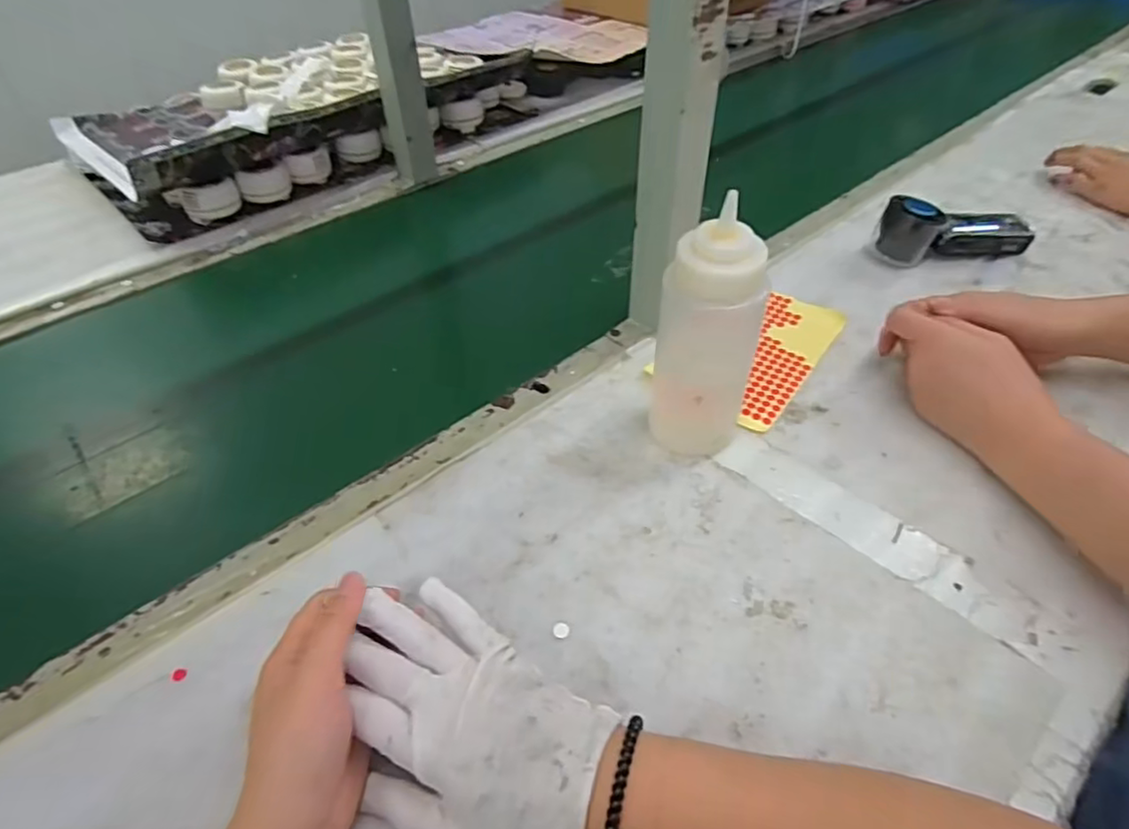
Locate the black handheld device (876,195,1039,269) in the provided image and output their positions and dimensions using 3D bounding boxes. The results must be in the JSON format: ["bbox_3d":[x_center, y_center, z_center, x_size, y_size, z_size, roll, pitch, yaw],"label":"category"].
[{"bbox_3d":[0.412,-0.195,0.649,0.152,0.060,0.044,-10,46,-8],"label":"black handheld device"}]

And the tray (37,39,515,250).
[{"bbox_3d":[-0.368,-0.468,0.915,0.388,0.099,0.623,32,55,29],"label":"tray"}]

